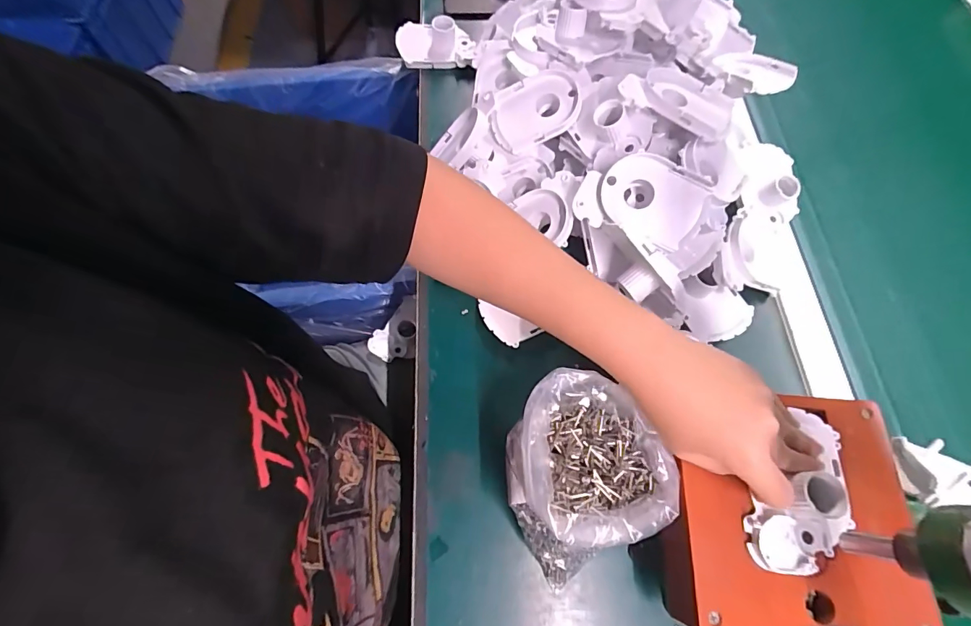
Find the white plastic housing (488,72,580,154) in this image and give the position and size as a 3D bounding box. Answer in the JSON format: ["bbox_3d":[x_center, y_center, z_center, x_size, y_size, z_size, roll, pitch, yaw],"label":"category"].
[{"bbox_3d":[0.049,-0.199,0.428,0.087,0.028,0.065,-17,82,15],"label":"white plastic housing"}]

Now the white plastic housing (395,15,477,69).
[{"bbox_3d":[-0.060,-0.330,0.523,0.091,0.037,0.067,0,68,-3],"label":"white plastic housing"}]

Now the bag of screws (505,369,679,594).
[{"bbox_3d":[0.062,0.111,0.310,0.108,0.072,0.116,-34,73,-15],"label":"bag of screws"}]

